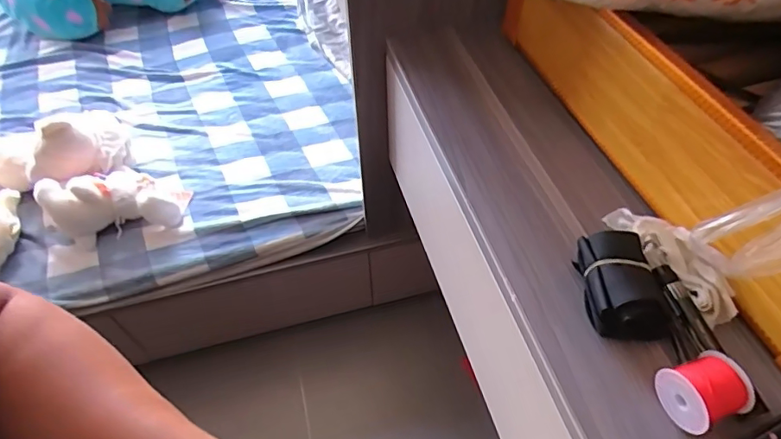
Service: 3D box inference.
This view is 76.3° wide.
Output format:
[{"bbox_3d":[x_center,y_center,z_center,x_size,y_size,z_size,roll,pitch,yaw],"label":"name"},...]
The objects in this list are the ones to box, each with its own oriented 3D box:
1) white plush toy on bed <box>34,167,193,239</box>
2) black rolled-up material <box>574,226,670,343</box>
[{"bbox_3d":[-0.558,-0.044,1.020,0.262,0.100,0.131,-1,49,-26],"label":"white plush toy on bed"},{"bbox_3d":[0.203,0.054,0.431,0.068,0.045,0.094,-1,52,0],"label":"black rolled-up material"}]

